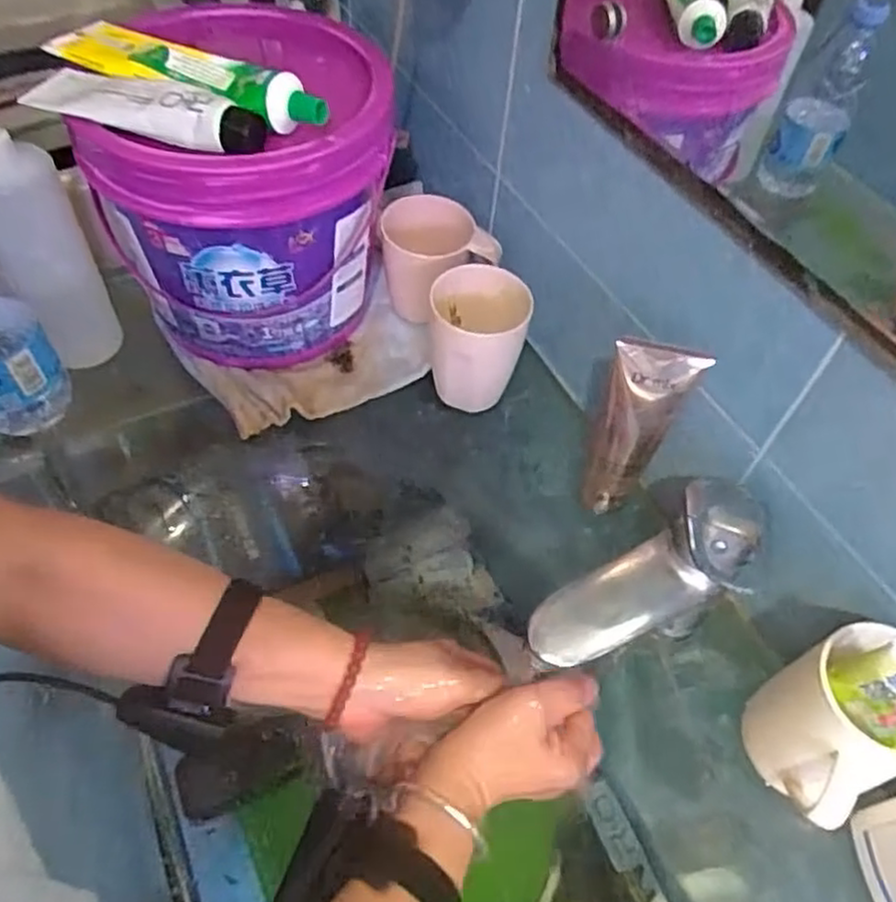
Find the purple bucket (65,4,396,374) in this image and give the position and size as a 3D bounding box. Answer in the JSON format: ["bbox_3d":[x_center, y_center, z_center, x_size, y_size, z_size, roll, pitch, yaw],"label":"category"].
[{"bbox_3d":[-0.149,-0.208,0.587,0.195,0.197,0.225,4,54,-1],"label":"purple bucket"}]

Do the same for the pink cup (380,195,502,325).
[{"bbox_3d":[-0.015,-0.160,0.634,0.102,0.085,0.079,36,59,20],"label":"pink cup"}]

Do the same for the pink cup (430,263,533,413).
[{"bbox_3d":[0.021,-0.089,0.578,0.073,0.111,0.081,8,54,1],"label":"pink cup"}]

